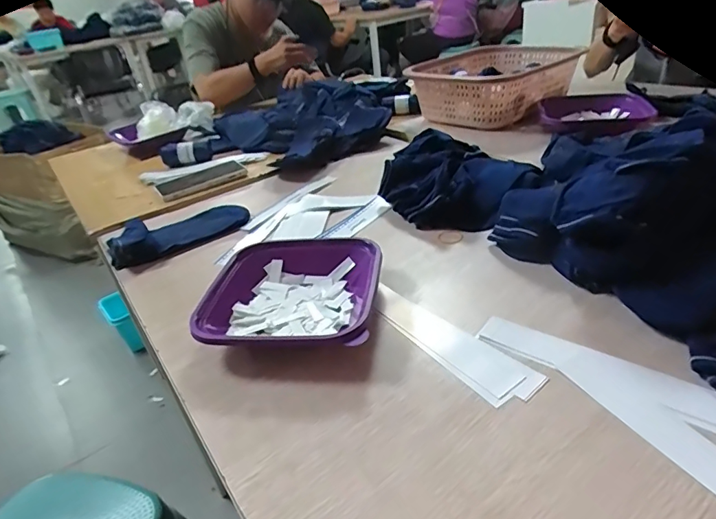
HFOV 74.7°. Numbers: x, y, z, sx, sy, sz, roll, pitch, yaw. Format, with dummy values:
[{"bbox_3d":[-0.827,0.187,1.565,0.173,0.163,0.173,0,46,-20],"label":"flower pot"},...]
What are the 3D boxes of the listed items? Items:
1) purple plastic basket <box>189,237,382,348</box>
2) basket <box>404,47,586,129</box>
[{"bbox_3d":[-0.065,0.039,0.512,0.173,0.048,0.178,-1,32,10],"label":"purple plastic basket"},{"bbox_3d":[0.316,-0.407,1.063,0.279,0.093,0.377,22,43,39],"label":"basket"}]

